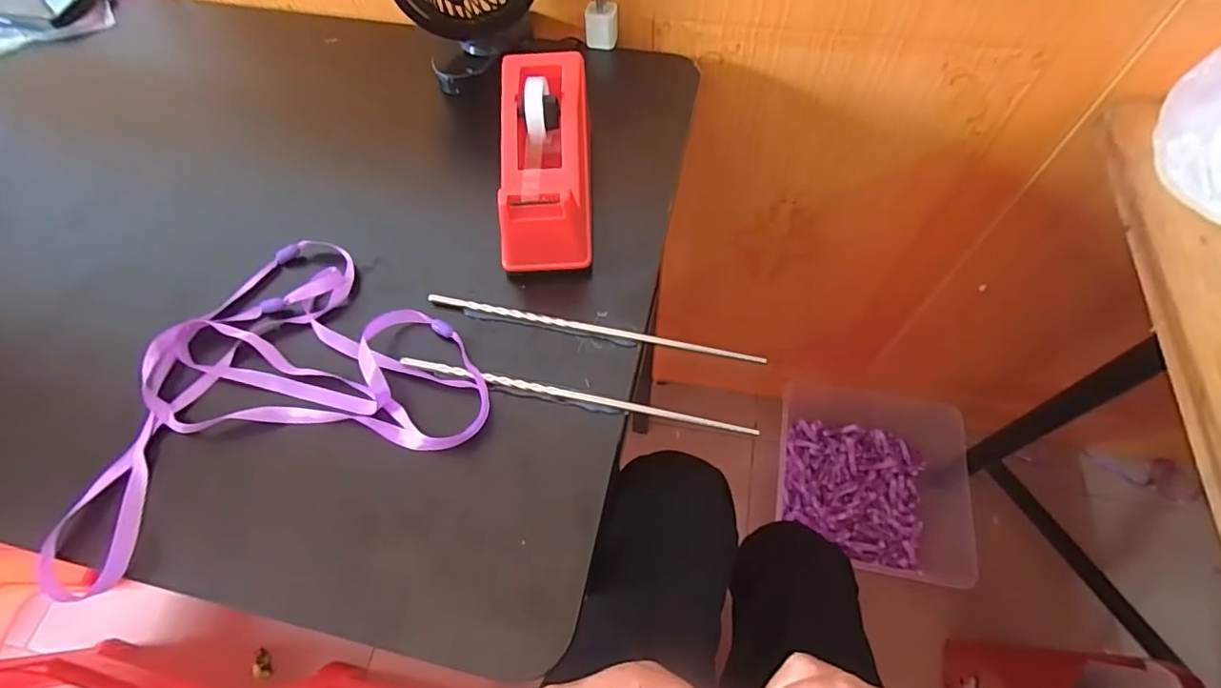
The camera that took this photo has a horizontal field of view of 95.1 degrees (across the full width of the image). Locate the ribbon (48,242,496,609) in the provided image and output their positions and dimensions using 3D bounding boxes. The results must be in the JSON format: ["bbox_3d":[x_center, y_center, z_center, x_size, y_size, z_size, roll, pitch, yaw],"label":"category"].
[{"bbox_3d":[-0.218,0.013,0.344,0.244,0.025,0.188,-21,62,-8],"label":"ribbon"}]

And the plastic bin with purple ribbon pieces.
[{"bbox_3d":[0.436,0.227,0.970,0.305,0.120,0.300,13,63,10],"label":"plastic bin with purple ribbon pieces"}]

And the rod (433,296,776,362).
[{"bbox_3d":[-0.015,-0.011,0.363,0.215,0.005,0.007,10,62,8],"label":"rod"}]

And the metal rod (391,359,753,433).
[{"bbox_3d":[-0.023,0.031,0.340,0.220,0.007,0.007,10,62,8],"label":"metal rod"}]

